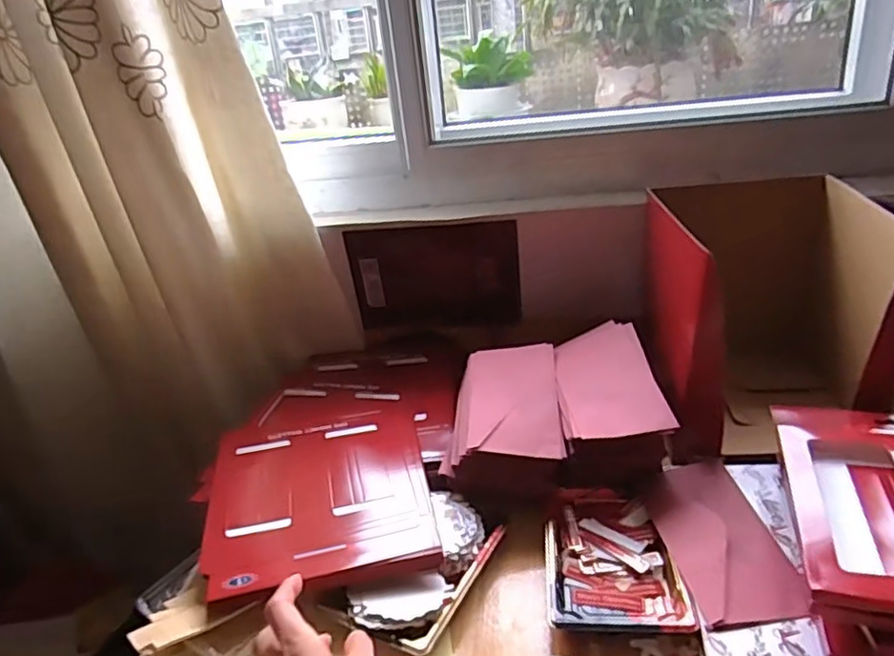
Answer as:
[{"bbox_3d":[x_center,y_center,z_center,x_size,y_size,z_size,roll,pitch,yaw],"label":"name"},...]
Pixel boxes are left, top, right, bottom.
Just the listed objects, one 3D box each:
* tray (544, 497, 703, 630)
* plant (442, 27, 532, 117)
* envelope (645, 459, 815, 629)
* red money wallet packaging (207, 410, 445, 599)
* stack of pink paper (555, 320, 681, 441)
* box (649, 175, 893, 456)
[{"bbox_3d":[0.145,0.208,0.555,0.111,0.024,0.145,-2,25,8],"label":"tray"},{"bbox_3d":[0.089,-0.498,1.247,0.161,0.133,0.174,-2,25,8],"label":"plant"},{"bbox_3d":[0.236,0.178,0.546,0.089,0.014,0.183,-10,24,2],"label":"envelope"},{"bbox_3d":[-0.129,0.163,0.642,0.210,0.024,0.250,-10,25,-8],"label":"red money wallet packaging"},{"bbox_3d":[0.168,0.053,0.669,0.100,0.031,0.191,-5,25,2],"label":"stack of pink paper"},{"bbox_3d":[0.350,-0.023,0.718,0.210,0.237,0.289,0,26,12],"label":"box"}]

